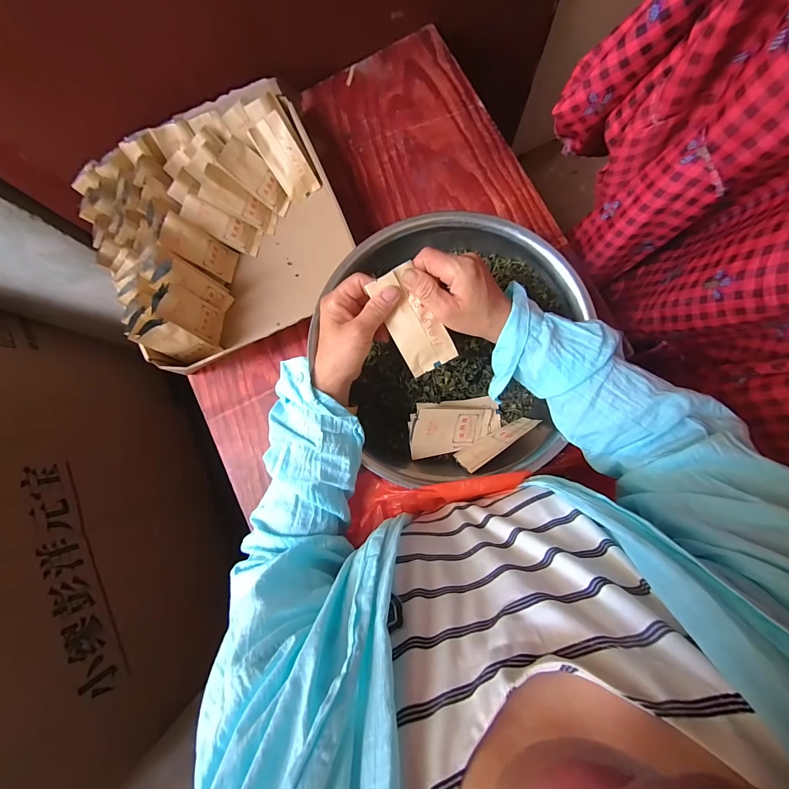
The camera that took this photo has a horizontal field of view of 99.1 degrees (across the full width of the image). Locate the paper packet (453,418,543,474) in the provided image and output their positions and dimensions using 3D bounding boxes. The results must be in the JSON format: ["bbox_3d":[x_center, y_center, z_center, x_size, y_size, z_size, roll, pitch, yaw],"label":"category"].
[{"bbox_3d":[0.132,0.060,0.435,0.110,0.053,0.007,-30,104,-8],"label":"paper packet"}]

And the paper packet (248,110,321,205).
[{"bbox_3d":[-0.163,-0.352,0.506,0.053,0.011,0.105,-29,126,8],"label":"paper packet"}]

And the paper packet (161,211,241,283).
[{"bbox_3d":[-0.279,-0.211,0.491,0.010,0.105,0.050,14,84,34],"label":"paper packet"}]

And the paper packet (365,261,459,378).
[{"bbox_3d":[0.018,-0.073,0.342,0.051,0.008,0.105,-31,107,3],"label":"paper packet"}]

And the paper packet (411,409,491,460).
[{"bbox_3d":[0.076,0.053,0.446,0.109,0.006,0.070,2,111,-21],"label":"paper packet"}]

